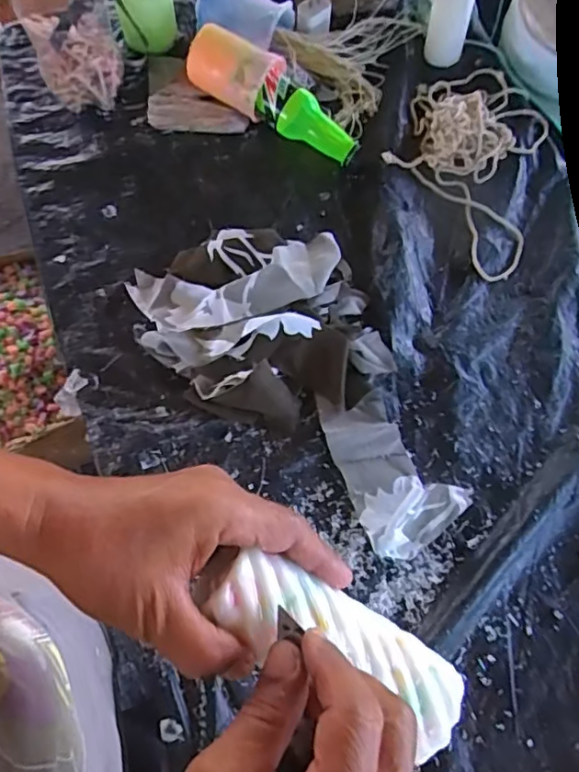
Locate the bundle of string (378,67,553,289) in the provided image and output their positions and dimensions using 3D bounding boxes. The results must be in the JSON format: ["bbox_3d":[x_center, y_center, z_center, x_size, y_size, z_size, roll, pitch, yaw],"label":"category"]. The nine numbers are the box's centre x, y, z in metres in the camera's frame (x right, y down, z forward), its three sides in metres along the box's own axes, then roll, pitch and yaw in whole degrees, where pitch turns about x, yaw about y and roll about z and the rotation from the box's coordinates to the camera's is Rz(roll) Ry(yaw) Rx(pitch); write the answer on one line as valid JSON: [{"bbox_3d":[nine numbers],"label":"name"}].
[{"bbox_3d":[0.206,-0.272,0.654,0.169,0.042,0.287,17,69,5],"label":"bundle of string"}]

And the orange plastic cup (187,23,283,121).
[{"bbox_3d":[-0.066,-0.368,0.670,0.103,0.076,0.063,28,71,9],"label":"orange plastic cup"}]

